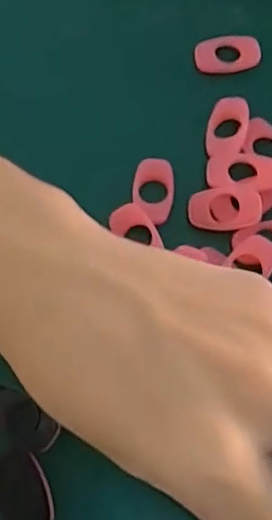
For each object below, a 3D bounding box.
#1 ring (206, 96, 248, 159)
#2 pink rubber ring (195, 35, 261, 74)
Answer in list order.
[{"bbox_3d":[0.043,-0.062,0.278,0.018,0.006,0.031,11,70,6],"label":"ring"},{"bbox_3d":[0.046,-0.105,0.302,0.032,0.009,0.017,-10,69,-2],"label":"pink rubber ring"}]

